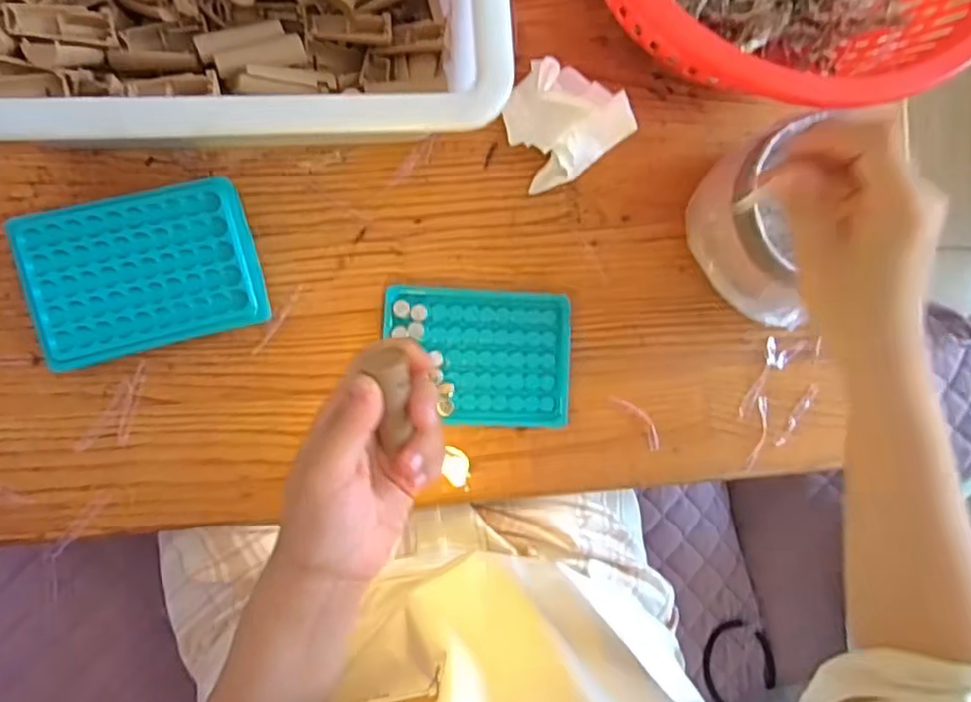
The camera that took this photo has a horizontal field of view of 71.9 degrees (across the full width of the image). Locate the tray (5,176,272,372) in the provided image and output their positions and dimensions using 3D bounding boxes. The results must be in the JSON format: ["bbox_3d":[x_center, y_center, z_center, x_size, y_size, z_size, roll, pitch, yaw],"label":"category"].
[{"bbox_3d":[-0.215,-0.050,0.428,0.130,0.040,0.096,-15,92,-10],"label":"tray"}]

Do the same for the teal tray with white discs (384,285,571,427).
[{"bbox_3d":[-0.004,0.005,0.476,0.131,0.010,0.096,2,89,-10],"label":"teal tray with white discs"}]

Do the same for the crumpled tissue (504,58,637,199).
[{"bbox_3d":[0.054,-0.164,0.475,0.086,0.042,0.076,-41,96,-8],"label":"crumpled tissue"}]

